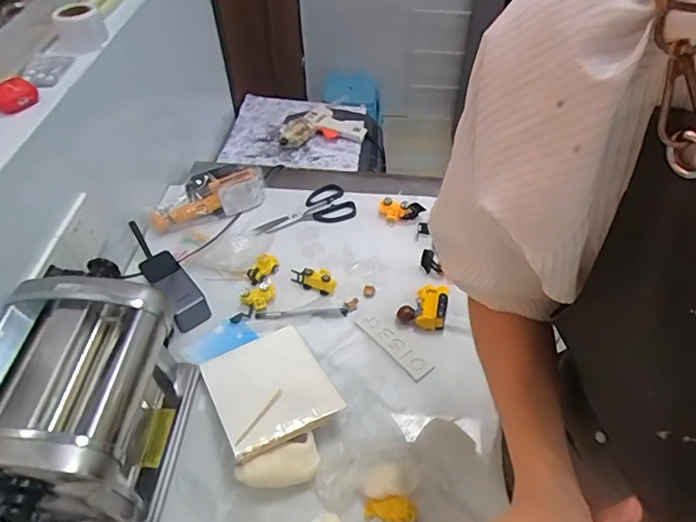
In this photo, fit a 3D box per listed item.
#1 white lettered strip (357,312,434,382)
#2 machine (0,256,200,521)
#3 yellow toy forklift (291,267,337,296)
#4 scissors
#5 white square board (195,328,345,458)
[{"bbox_3d":[0.066,0.121,0.749,0.035,0.007,0.128,-34,56,-26],"label":"white lettered strip"},{"bbox_3d":[-0.306,0.169,0.579,0.186,0.199,0.249,3,48,4],"label":"machine"},{"bbox_3d":[-0.055,0.030,0.823,0.072,0.024,0.033,16,50,15],"label":"yellow toy forklift"},{"bbox_3d":[-0.080,-0.085,0.929,0.178,0.013,0.090,-25,52,-20],"label":"scissors"},{"bbox_3d":[-0.106,0.166,0.689,0.147,0.014,0.183,-20,34,-21],"label":"white square board"}]

